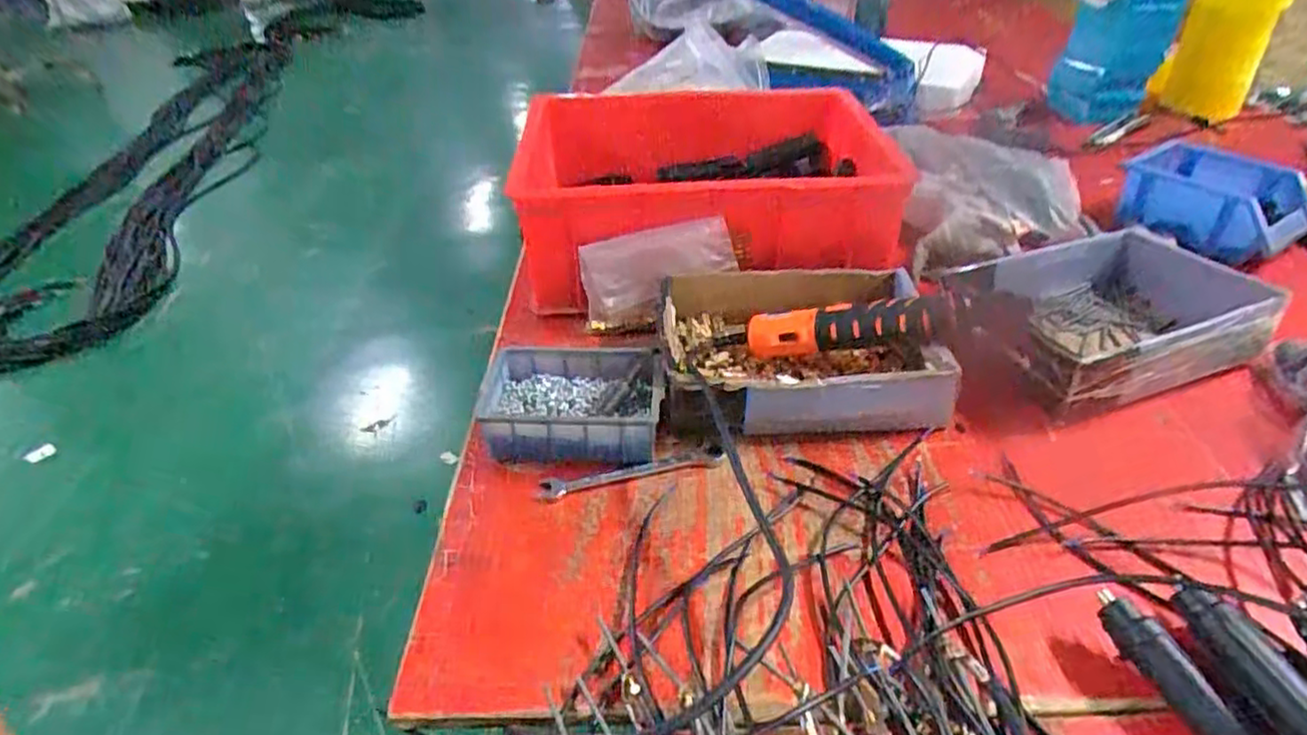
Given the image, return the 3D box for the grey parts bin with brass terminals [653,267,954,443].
[{"bbox_3d":[0.130,-0.018,0.643,0.245,0.059,0.183,-3,37,-1],"label":"grey parts bin with brass terminals"}]

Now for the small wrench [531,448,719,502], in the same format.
[{"bbox_3d":[-0.019,0.082,0.557,0.147,0.008,0.023,-9,38,-10],"label":"small wrench"}]

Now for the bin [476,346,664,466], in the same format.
[{"bbox_3d":[-0.067,0.033,0.589,0.150,0.051,0.105,3,37,7],"label":"bin"}]

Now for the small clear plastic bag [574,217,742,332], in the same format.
[{"bbox_3d":[0.005,-0.088,0.692,0.150,0.090,0.026,-10,29,3],"label":"small clear plastic bag"}]

